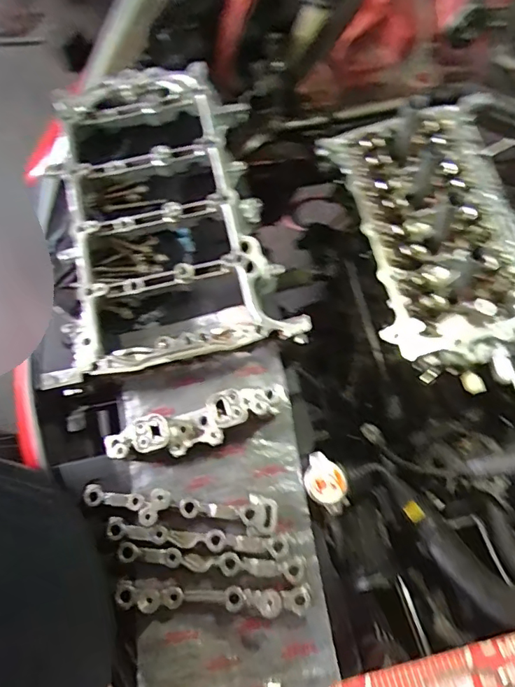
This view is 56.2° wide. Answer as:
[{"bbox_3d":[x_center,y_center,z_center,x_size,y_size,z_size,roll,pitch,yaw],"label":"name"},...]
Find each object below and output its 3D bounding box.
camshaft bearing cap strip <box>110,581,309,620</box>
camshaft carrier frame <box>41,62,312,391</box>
[{"bbox_3d":[-0.041,0.238,0.449,0.183,0.028,0.023,2,70,0],"label":"camshaft bearing cap strip"},{"bbox_3d":[-0.122,-0.152,0.590,0.270,0.092,0.389,-11,70,-5],"label":"camshaft carrier frame"}]

